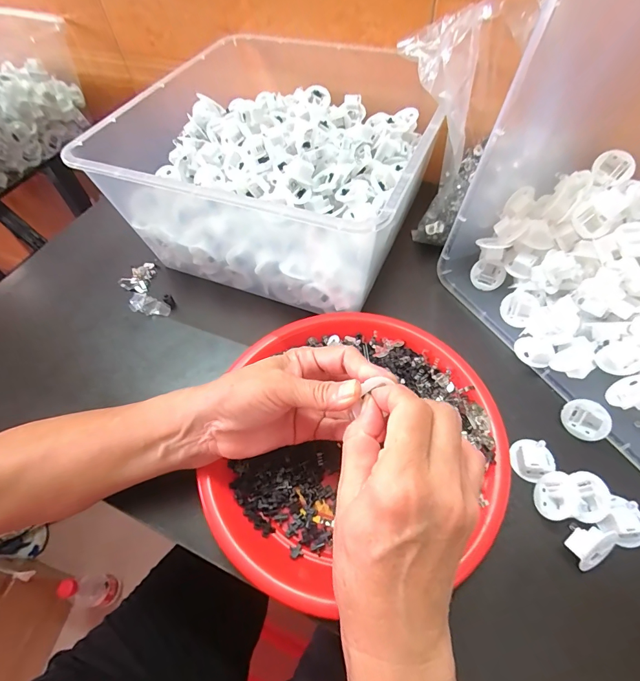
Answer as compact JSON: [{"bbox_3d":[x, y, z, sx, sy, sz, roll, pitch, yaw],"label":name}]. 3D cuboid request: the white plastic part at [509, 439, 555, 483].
[{"bbox_3d":[0.164,0.091,0.295,0.030,0.013,0.030,-2,55,3],"label":"white plastic part"}]

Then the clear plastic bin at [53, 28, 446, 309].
[{"bbox_3d":[-0.039,-0.197,0.425,0.281,0.134,0.307,17,59,16],"label":"clear plastic bin"}]

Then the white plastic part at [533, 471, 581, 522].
[{"bbox_3d":[0.170,0.112,0.275,0.029,0.011,0.033,-16,46,33],"label":"white plastic part"}]

